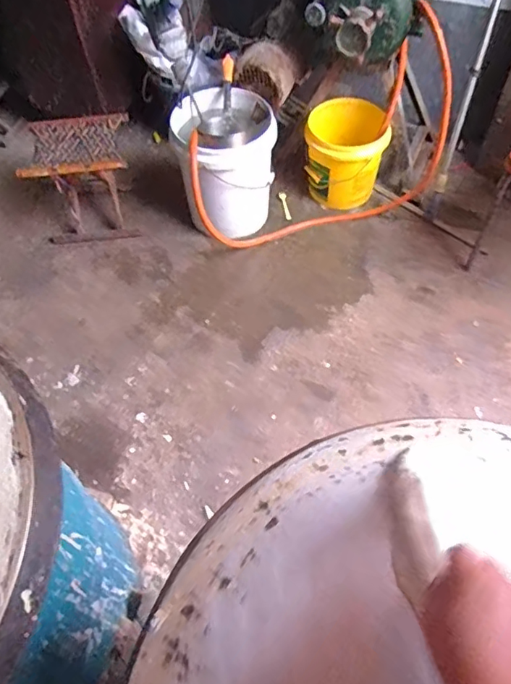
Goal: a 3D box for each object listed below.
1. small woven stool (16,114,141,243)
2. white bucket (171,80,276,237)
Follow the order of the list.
[{"bbox_3d":[-0.547,-0.523,1.696,0.308,0.305,0.290,-5,57,-1],"label":"small woven stool"},{"bbox_3d":[-0.091,-0.549,1.654,0.290,0.381,0.290,-1,57,1],"label":"white bucket"}]

